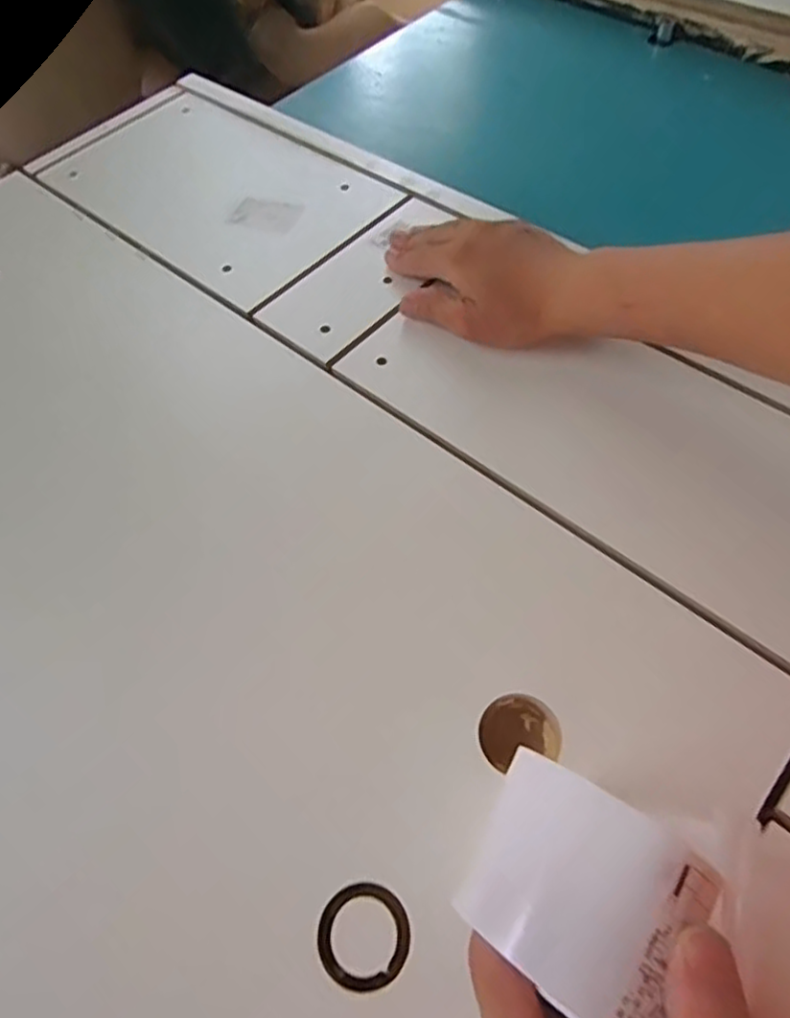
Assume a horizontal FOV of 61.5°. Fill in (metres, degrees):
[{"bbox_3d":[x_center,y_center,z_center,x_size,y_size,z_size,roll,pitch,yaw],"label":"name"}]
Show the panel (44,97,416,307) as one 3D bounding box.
[{"bbox_3d":[-0.168,-0.294,0.599,0.312,0.017,0.183,36,67,23],"label":"panel"}]

